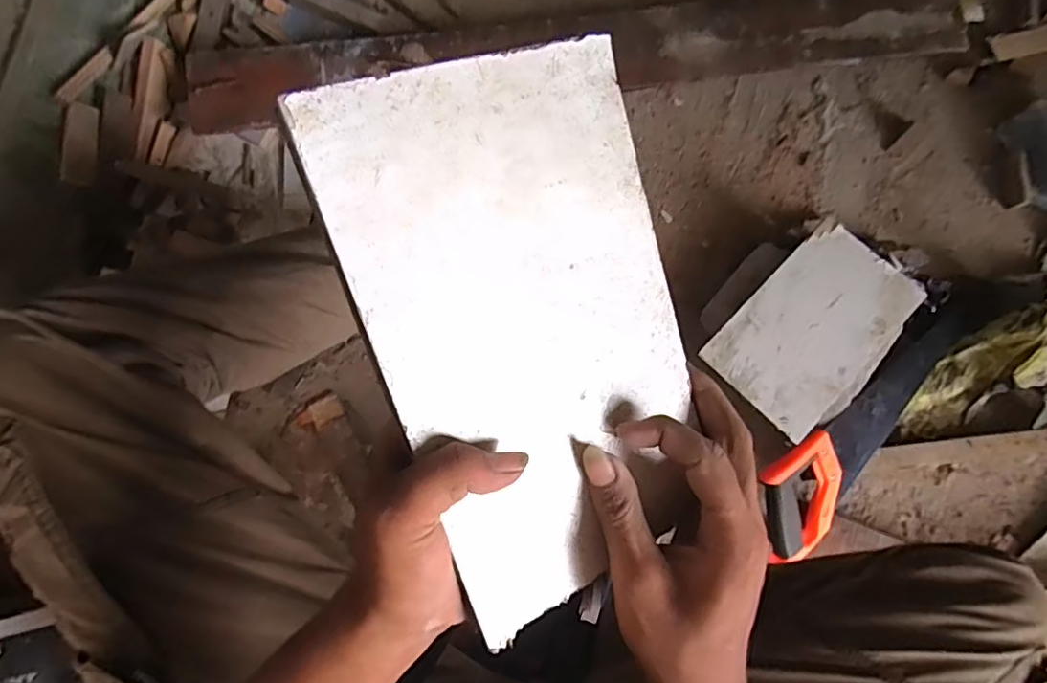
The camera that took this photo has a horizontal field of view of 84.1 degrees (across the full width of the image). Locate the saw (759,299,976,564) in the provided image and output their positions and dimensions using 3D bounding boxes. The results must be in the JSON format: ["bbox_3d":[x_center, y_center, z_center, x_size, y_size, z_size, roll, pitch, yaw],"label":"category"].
[{"bbox_3d":[0.429,0.096,0.708,0.405,0.020,0.113,-39,109,-16],"label":"saw"}]

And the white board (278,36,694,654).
[{"bbox_3d":[0.010,-0.002,0.264,0.147,0.004,0.239,-24,106,-24],"label":"white board"}]

